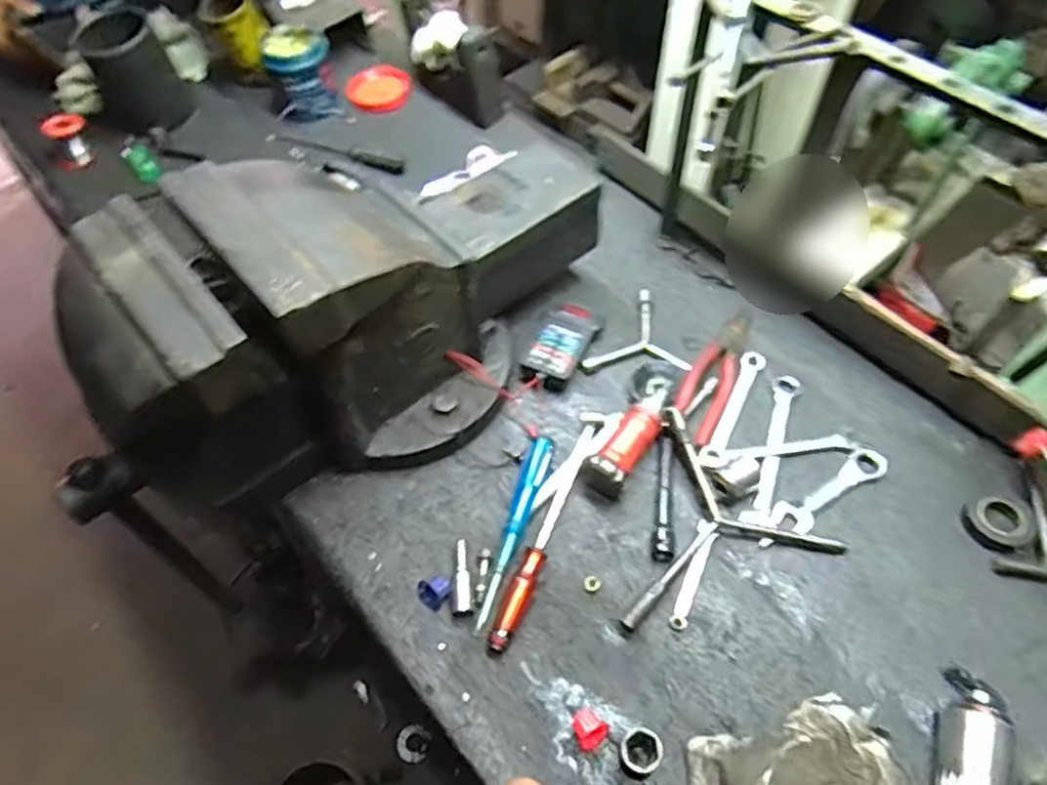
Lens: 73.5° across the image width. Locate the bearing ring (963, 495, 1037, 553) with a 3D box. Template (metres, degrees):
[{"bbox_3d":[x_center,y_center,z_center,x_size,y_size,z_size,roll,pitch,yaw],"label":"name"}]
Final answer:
[{"bbox_3d":[0.448,0.123,0.659,0.058,0.013,0.052,-21,57,-12],"label":"bearing ring"}]

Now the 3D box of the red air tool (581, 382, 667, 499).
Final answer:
[{"bbox_3d":[0.111,0.042,0.710,0.041,0.049,0.144,28,61,20],"label":"red air tool"}]

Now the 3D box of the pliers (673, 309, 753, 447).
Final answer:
[{"bbox_3d":[0.212,-0.027,0.762,0.048,0.023,0.185,24,60,17],"label":"pliers"}]

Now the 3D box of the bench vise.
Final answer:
[{"bbox_3d":[-0.163,-0.080,0.663,0.243,0.277,0.539,29,61,20],"label":"bench vise"}]

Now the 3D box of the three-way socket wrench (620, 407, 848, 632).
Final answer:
[{"bbox_3d":[0.164,0.143,0.647,0.201,0.044,0.193,34,63,23],"label":"three-way socket wrench"}]

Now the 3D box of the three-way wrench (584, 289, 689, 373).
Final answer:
[{"bbox_3d":[0.129,-0.071,0.811,0.115,0.013,0.115,2,56,3],"label":"three-way wrench"}]

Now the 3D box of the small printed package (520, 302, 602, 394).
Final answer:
[{"bbox_3d":[0.040,-0.048,0.787,0.056,0.032,0.111,24,60,17],"label":"small printed package"}]

